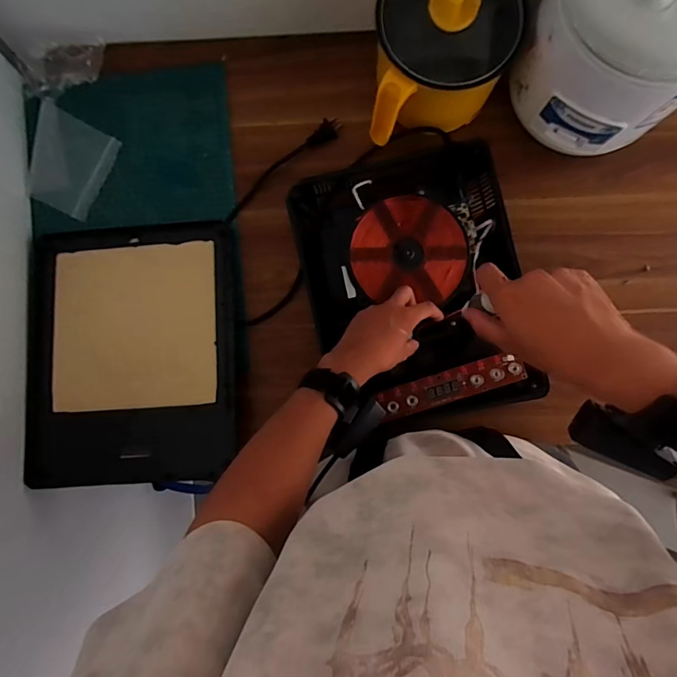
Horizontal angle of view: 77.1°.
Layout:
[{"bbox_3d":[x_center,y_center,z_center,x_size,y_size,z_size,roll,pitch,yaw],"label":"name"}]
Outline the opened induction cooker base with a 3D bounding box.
[{"bbox_3d":[0.098,-0.071,0.570,0.266,0.060,0.347,-13,86,0],"label":"opened induction cooker base"}]

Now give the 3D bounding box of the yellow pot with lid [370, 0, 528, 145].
[{"bbox_3d":[0.130,-0.358,0.532,0.169,0.145,0.193,10,87,2],"label":"yellow pot with lid"}]

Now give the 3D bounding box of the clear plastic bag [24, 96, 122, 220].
[{"bbox_3d":[-0.392,-0.253,0.613,0.120,0.012,0.132,23,90,-2],"label":"clear plastic bag"}]

